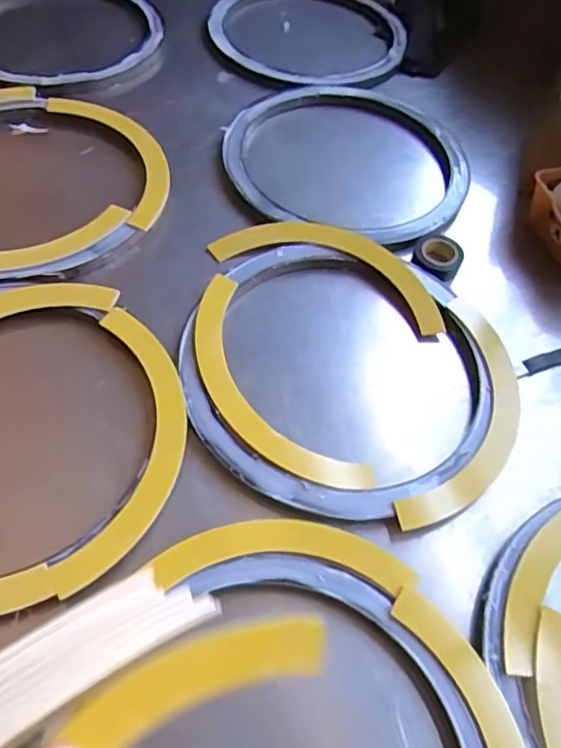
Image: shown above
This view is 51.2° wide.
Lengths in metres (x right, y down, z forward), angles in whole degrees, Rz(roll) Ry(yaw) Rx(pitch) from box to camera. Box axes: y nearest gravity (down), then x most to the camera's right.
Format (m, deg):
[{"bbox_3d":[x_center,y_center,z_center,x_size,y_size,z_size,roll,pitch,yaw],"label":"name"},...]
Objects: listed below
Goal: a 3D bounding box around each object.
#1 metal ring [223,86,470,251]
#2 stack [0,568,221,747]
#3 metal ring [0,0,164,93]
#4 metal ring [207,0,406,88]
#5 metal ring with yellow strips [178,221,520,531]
[{"bbox_3d":[0.097,-0.312,0.816,0.334,0.019,0.348,2,56,-4],"label":"metal ring"},{"bbox_3d":[-0.141,0.169,0.261,0.238,0.078,0.033,-35,65,-18],"label":"stack"},{"bbox_3d":[-0.371,-0.560,0.954,0.342,0.034,0.342,2,56,-4],"label":"metal ring"},{"bbox_3d":[0.046,-0.593,1.007,0.329,0.034,0.315,2,56,-4],"label":"metal ring"},{"bbox_3d":[0.075,-0.021,0.619,0.347,0.016,0.358,2,56,-4],"label":"metal ring with yellow strips"}]

